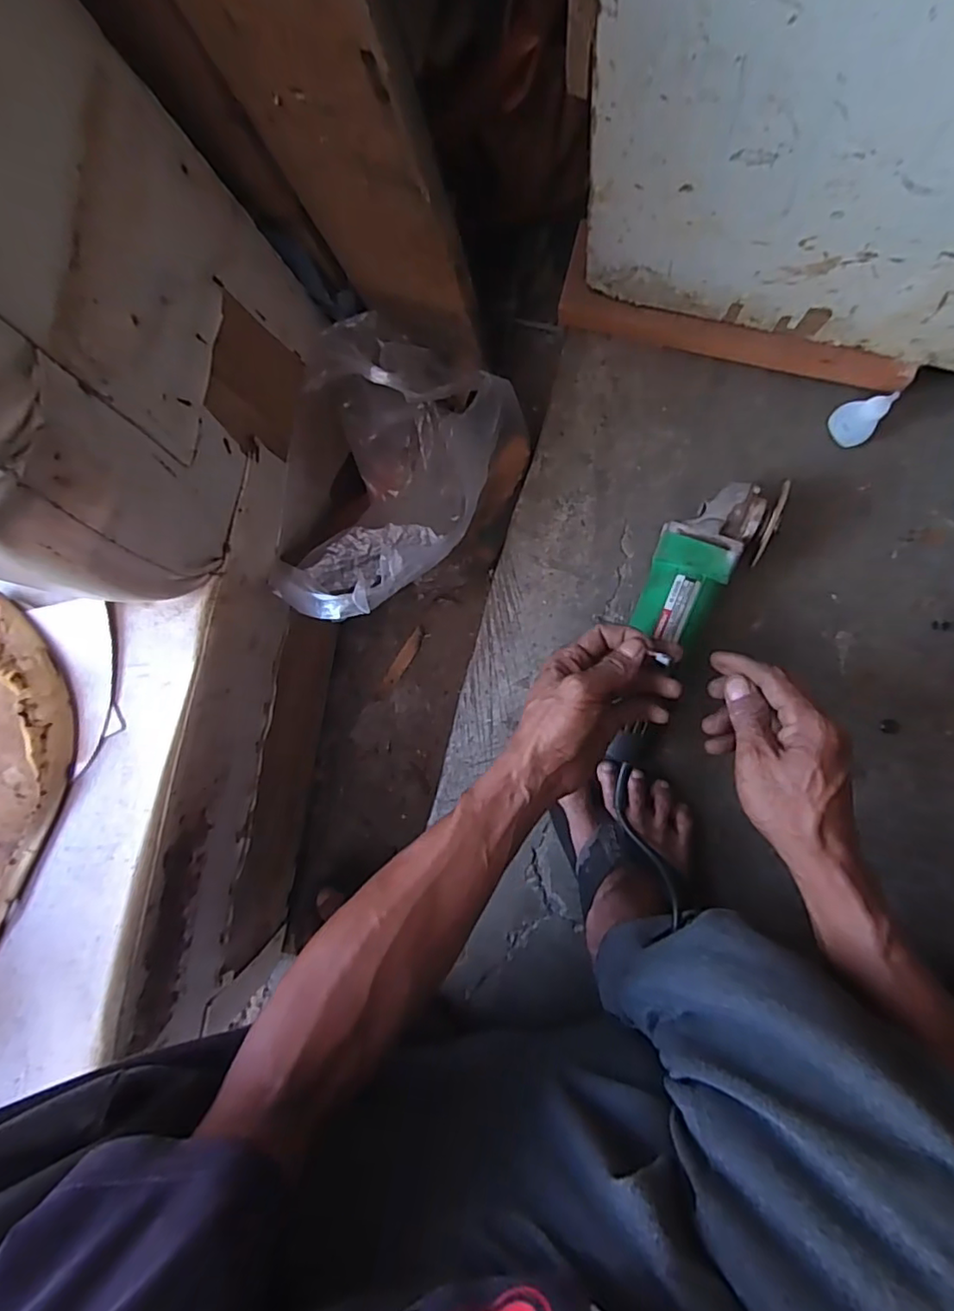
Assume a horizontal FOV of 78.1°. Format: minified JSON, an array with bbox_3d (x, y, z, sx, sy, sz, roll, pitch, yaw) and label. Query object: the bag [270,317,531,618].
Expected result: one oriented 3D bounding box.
[{"bbox_3d":[-0.073,-0.147,0.502,0.177,0.146,0.240,10,94,5],"label":"bag"}]

